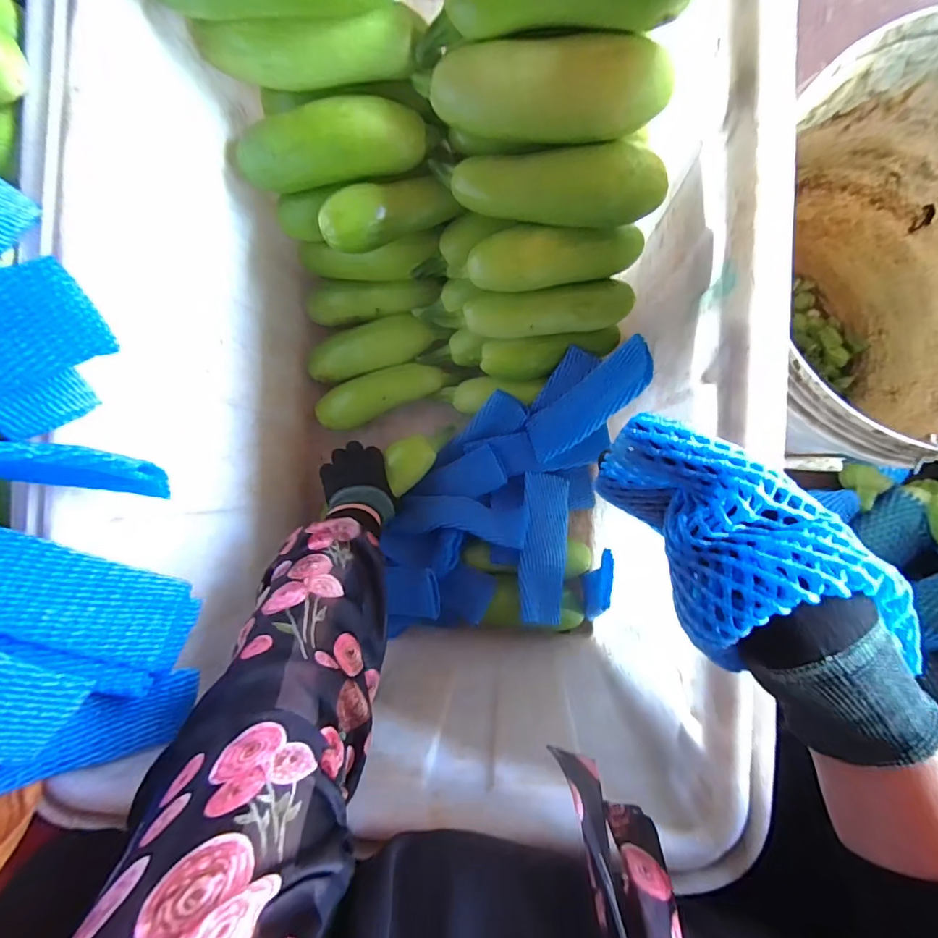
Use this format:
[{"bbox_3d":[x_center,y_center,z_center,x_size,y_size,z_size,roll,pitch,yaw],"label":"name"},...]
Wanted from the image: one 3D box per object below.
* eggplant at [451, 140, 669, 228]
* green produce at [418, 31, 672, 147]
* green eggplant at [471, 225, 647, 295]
[{"bbox_3d":[0.081,-0.263,0.441,0.200,0.055,0.052,5,89,5],"label":"eggplant"},{"bbox_3d":[0.058,-0.316,0.396,0.206,0.051,0.059,7,89,5],"label":"green produce"},{"bbox_3d":[0.089,-0.219,0.485,0.184,0.050,0.047,-8,88,4],"label":"green eggplant"}]

